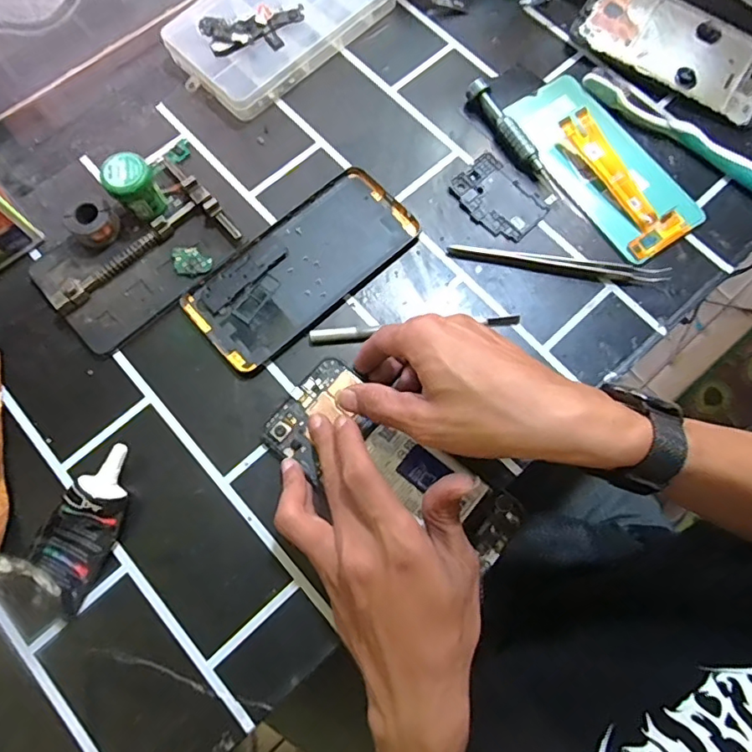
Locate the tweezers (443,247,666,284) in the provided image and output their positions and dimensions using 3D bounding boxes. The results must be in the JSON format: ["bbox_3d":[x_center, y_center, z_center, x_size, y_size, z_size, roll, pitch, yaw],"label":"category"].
[{"bbox_3d":[0.126,-0.077,0.377,0.149,0.006,0.011,7,75,3],"label":"tweezers"}]

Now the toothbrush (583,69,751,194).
[{"bbox_3d":[0.235,-0.173,0.396,0.184,0.010,0.028,44,79,12],"label":"toothbrush"}]

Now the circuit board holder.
[{"bbox_3d":[-0.165,-0.085,0.372,0.125,0.019,0.085,-44,78,-10],"label":"circuit board holder"}]

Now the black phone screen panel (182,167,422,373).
[{"bbox_3d":[-0.051,-0.078,0.377,0.160,0.006,0.074,-42,78,-10],"label":"black phone screen panel"}]

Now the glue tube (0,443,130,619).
[{"bbox_3d":[-0.168,0.085,0.316,0.047,0.032,0.087,32,77,9],"label":"glue tube"}]

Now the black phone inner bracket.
[{"bbox_3d":[0.088,-0.129,0.392,0.046,0.004,0.066,-41,78,-10],"label":"black phone inner bracket"}]

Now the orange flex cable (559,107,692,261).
[{"bbox_3d":[0.175,-0.141,0.390,0.046,0.007,0.116,-32,83,-9],"label":"orange flex cable"}]

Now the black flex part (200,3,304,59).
[{"bbox_3d":[-0.090,-0.259,0.405,0.077,0.009,0.031,-15,82,-7],"label":"black flex part"}]

